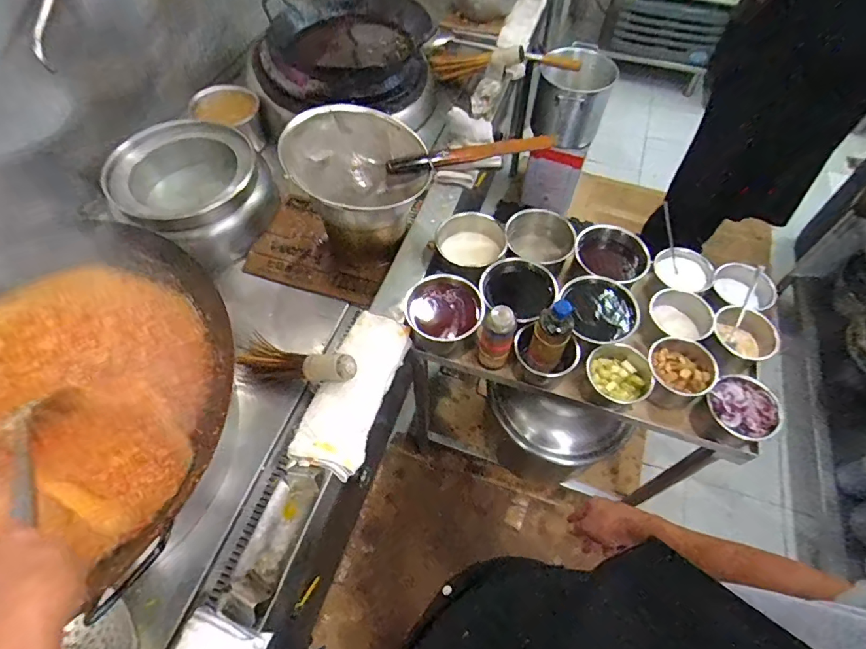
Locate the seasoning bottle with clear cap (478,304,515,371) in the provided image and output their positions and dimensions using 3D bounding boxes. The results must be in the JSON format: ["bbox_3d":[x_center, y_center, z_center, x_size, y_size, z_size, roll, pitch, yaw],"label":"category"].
[{"bbox_3d":[0.120,0.025,0.912,0.060,0.164,0.055,11,58,7],"label":"seasoning bottle with clear cap"}]

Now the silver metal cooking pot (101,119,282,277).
[{"bbox_3d":[-0.567,-0.327,1.119,0.313,0.168,0.311,0,58,0],"label":"silver metal cooking pot"}]

